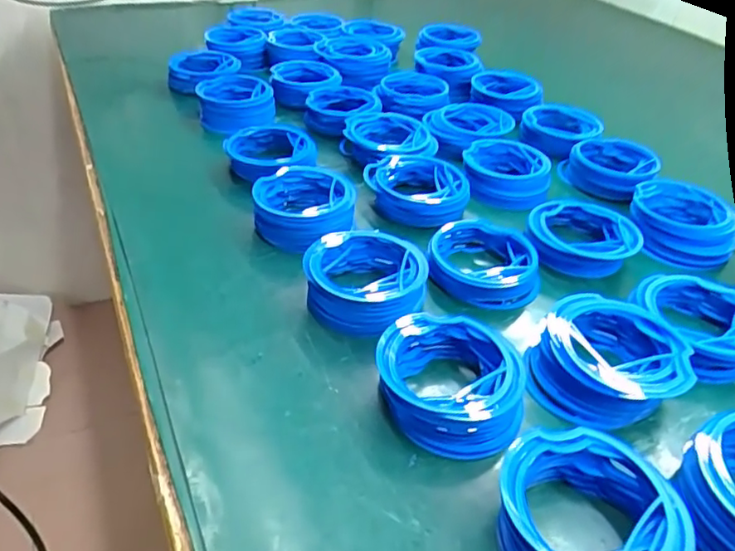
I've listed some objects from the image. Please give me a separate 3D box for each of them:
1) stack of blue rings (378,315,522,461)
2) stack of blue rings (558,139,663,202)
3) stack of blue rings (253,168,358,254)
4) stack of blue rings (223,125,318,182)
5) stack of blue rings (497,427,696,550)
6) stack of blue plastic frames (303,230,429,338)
[{"bbox_3d":[0.057,0.072,0.406,0.096,0.034,0.095,3,38,0],"label":"stack of blue rings"},{"bbox_3d":[0.288,-0.127,0.689,0.095,0.034,0.099,-25,46,-29],"label":"stack of blue rings"},{"bbox_3d":[-0.062,-0.068,0.579,0.101,0.036,0.101,7,38,5],"label":"stack of blue rings"},{"bbox_3d":[-0.109,-0.137,0.662,0.101,0.035,0.089,6,38,4],"label":"stack of blue rings"},{"bbox_3d":[0.125,0.139,0.330,0.103,0.036,0.104,9,38,7],"label":"stack of blue rings"},{"bbox_3d":[-0.004,0.003,0.489,0.108,0.034,0.104,18,40,18],"label":"stack of blue plastic frames"}]

